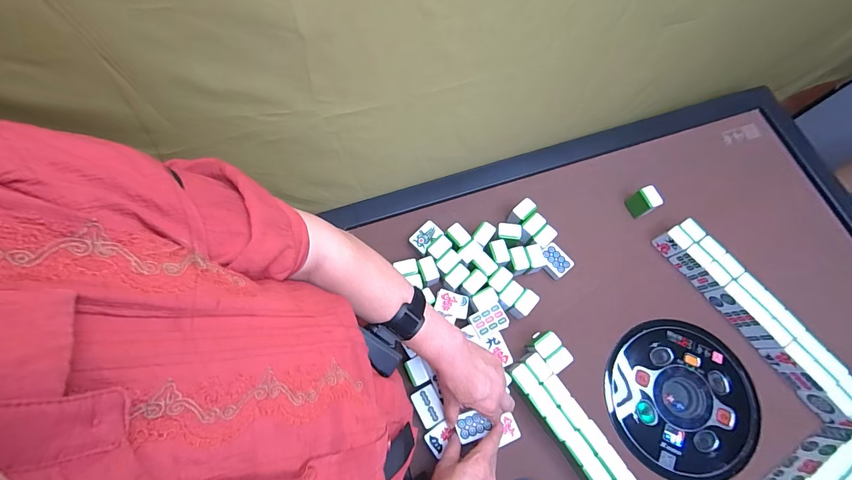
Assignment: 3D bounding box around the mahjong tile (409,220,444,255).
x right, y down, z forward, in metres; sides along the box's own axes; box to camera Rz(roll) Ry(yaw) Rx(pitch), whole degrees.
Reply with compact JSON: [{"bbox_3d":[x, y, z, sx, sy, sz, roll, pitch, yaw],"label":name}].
[{"bbox_3d":[0.000,-0.004,0.629,0.052,0.019,0.040,-42,77,-13],"label":"mahjong tile"}]

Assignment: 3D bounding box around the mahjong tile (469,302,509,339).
[{"bbox_3d":[0.097,0.125,0.563,0.054,0.024,0.039,-24,74,-8],"label":"mahjong tile"}]

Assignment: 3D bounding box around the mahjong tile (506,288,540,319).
[{"bbox_3d":[0.153,0.102,0.580,0.027,0.042,0.041,38,75,11],"label":"mahjong tile"}]

